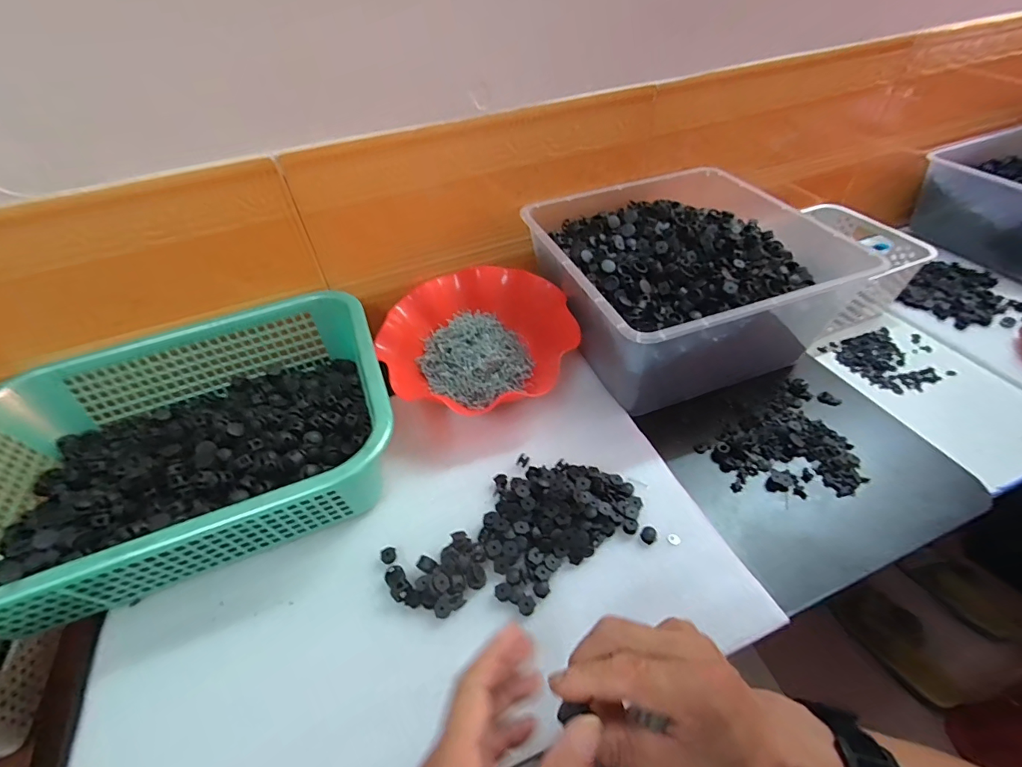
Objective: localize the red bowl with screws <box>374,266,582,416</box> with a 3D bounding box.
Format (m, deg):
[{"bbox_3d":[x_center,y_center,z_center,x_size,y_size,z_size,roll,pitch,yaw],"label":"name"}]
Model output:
[{"bbox_3d":[-0.039,-0.049,0.556,0.230,0.076,0.210,-2,46,3],"label":"red bowl with screws"}]

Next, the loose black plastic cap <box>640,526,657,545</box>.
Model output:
[{"bbox_3d":[0.123,0.134,0.408,0.013,0.007,0.014,-3,46,3],"label":"loose black plastic cap"}]

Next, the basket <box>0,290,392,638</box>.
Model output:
[{"bbox_3d":[-0.320,0.055,0.458,0.384,0.103,0.290,-19,47,-13],"label":"basket"}]

